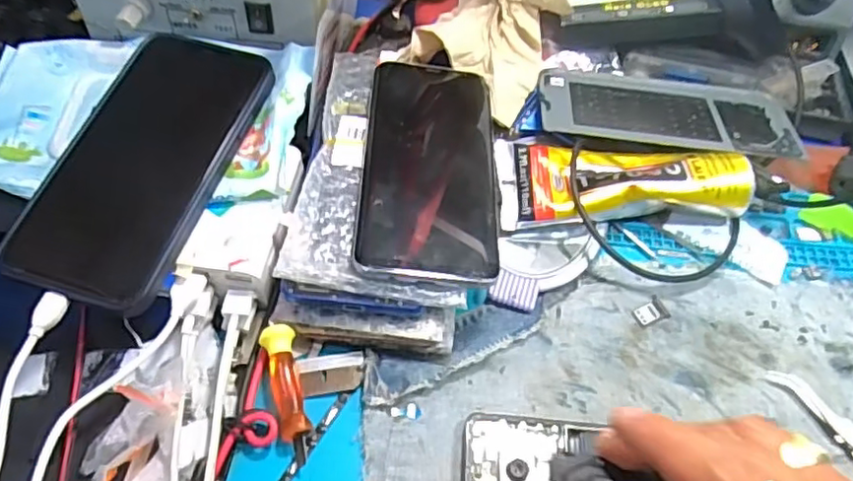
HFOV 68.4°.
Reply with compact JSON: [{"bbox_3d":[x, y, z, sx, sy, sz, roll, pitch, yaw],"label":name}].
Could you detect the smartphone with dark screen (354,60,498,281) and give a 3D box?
[{"bbox_3d":[0.002,-0.045,0.350,0.073,0.005,0.159,4,52,-4],"label":"smartphone with dark screen"}]

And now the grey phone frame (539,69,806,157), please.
[{"bbox_3d":[0.150,-0.081,0.394,0.155,0.005,0.071,7,45,2],"label":"grey phone frame"}]

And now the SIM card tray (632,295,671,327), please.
[{"bbox_3d":[0.122,0.039,0.341,0.020,0.004,0.014,-24,59,-20],"label":"SIM card tray"}]

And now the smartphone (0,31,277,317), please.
[{"bbox_3d":[-0.147,-0.043,0.330,0.082,0.015,0.158,18,67,4],"label":"smartphone"}]

